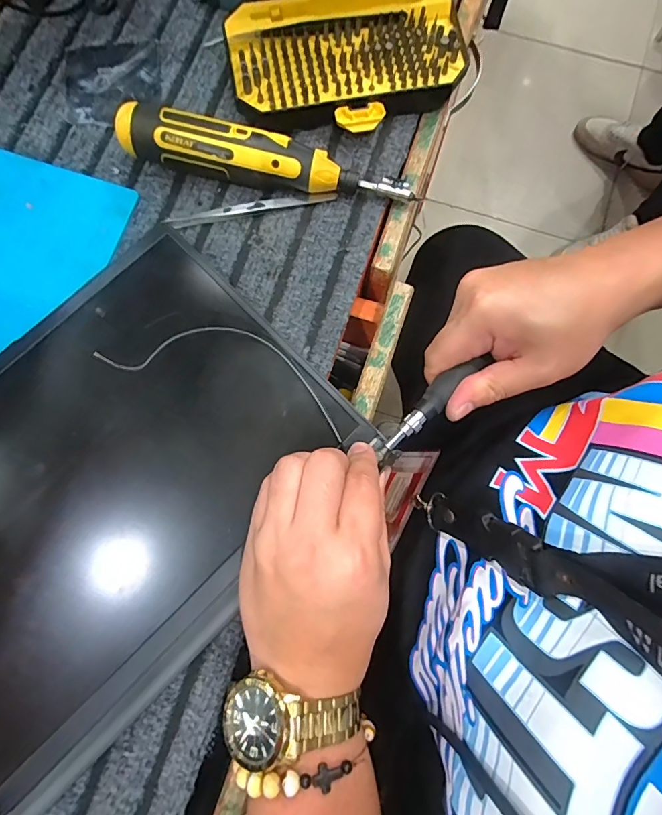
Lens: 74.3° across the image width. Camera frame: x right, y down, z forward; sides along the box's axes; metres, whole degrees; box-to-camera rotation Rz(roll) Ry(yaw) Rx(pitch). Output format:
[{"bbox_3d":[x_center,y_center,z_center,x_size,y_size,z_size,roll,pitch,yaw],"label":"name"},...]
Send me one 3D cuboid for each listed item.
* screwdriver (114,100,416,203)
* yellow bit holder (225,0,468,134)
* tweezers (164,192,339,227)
[{"bbox_3d":[-0.047,-0.183,0.328,0.215,0.041,0.036,9,80,1],"label":"screwdriver"},{"bbox_3d":[0.012,-0.277,0.351,0.176,0.028,0.125,-11,80,-3],"label":"yellow bit holder"},{"bbox_3d":[-0.061,-0.154,0.339,0.131,0.009,0.008,-11,80,-3],"label":"tweezers"}]

